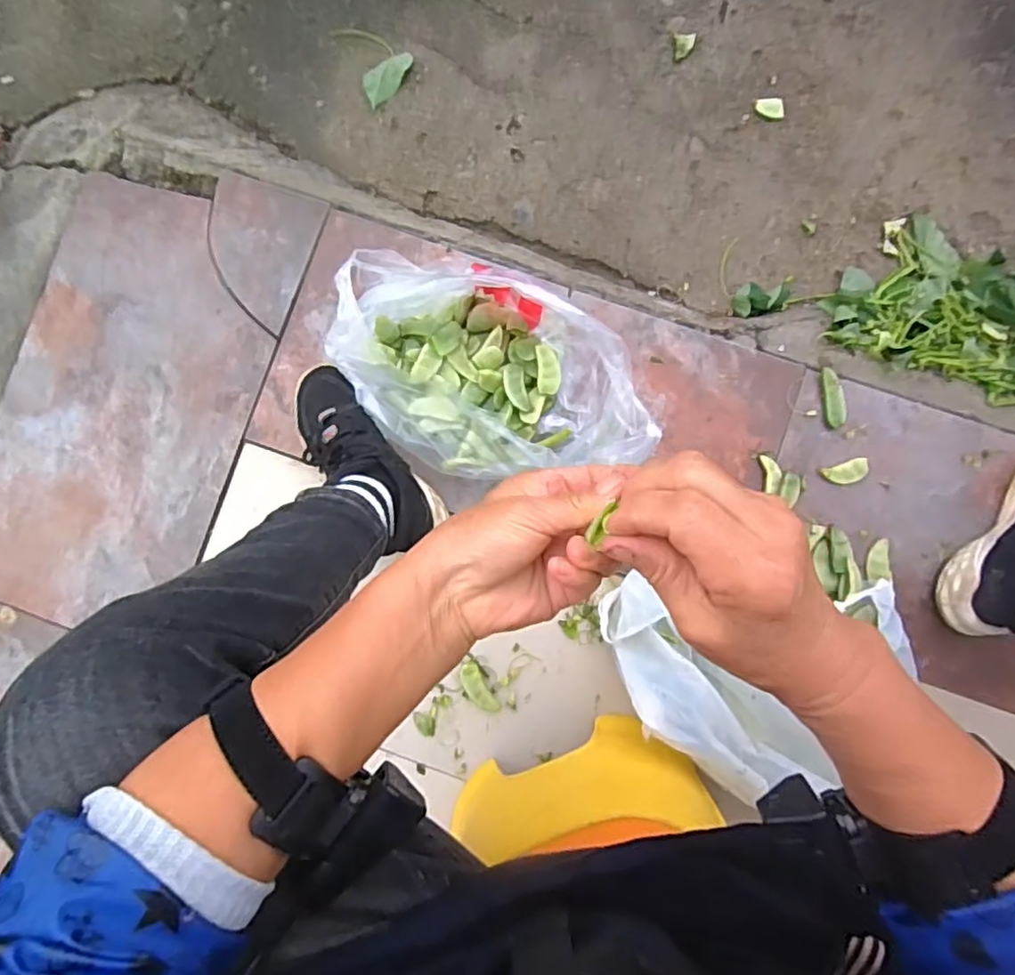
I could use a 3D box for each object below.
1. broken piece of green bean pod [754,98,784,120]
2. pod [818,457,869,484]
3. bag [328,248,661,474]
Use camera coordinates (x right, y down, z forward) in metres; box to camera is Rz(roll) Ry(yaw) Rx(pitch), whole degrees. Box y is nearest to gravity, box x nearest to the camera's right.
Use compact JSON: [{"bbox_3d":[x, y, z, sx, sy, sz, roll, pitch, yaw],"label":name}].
[{"bbox_3d":[0.357,-0.517,0.841,0.039,0.007,0.028,1,87,2],"label":"broken piece of green bean pod"},{"bbox_3d":[0.394,-0.017,0.720,0.052,0.008,0.026,-17,87,1],"label":"pod"},{"bbox_3d":[-0.025,-0.121,0.655,0.354,0.117,0.212,34,87,2],"label":"bag"}]

